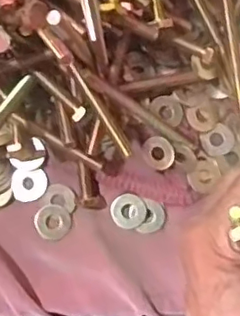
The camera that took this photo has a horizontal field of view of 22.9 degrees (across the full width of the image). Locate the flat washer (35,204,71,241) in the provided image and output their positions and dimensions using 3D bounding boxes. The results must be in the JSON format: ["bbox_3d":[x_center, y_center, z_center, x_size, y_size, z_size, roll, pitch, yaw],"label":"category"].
[{"bbox_3d":[-0.048,0.045,0.423,0.025,0.004,0.025,0,80,-1],"label":"flat washer"}]

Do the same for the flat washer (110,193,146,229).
[{"bbox_3d":[0.006,0.038,0.427,0.024,0.004,0.025,0,80,-1],"label":"flat washer"}]

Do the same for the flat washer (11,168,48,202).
[{"bbox_3d":[-0.065,0.020,0.427,0.026,0.004,0.023,-3,83,-22],"label":"flat washer"}]

